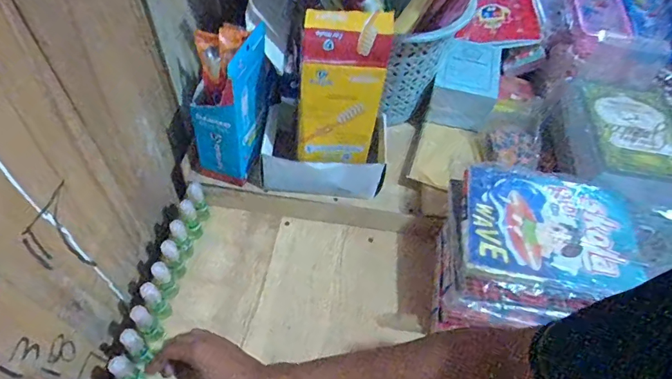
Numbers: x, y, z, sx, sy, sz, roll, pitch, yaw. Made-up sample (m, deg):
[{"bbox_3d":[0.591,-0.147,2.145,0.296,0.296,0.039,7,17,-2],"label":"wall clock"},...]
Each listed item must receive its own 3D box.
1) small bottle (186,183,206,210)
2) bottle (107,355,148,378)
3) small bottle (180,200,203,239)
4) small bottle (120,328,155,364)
[{"bbox_3d":[-0.203,0.016,0.657,0.021,0.064,0.020,-19,58,-18],"label":"small bottle"},{"bbox_3d":[-0.238,0.214,0.513,0.030,0.059,0.024,27,57,13],"label":"bottle"},{"bbox_3d":[-0.205,0.042,0.637,0.018,0.085,0.019,-19,59,-18],"label":"small bottle"},{"bbox_3d":[-0.234,0.187,0.528,0.016,0.067,0.020,24,53,23],"label":"small bottle"}]

